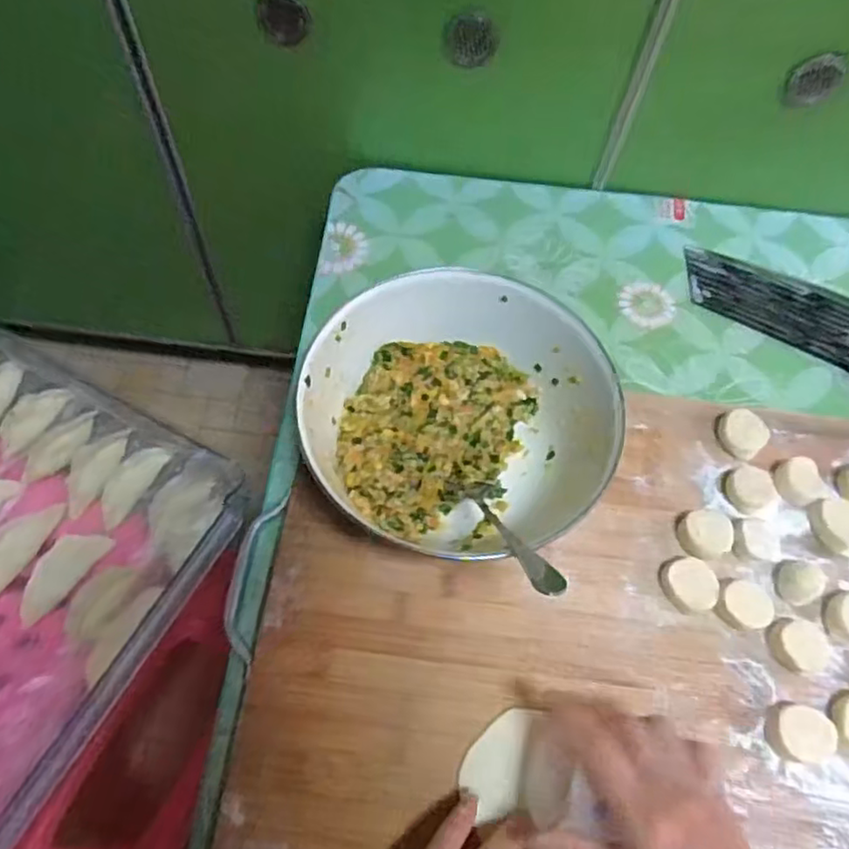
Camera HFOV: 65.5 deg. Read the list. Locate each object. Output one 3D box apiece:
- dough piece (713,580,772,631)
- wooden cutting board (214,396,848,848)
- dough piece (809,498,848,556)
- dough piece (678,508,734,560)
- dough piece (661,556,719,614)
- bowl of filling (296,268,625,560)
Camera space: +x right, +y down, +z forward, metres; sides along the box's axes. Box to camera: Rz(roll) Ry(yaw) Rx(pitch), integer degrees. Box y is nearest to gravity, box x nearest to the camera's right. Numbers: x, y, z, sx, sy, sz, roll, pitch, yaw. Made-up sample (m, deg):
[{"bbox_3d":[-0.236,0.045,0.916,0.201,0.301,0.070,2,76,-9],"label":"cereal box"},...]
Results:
[{"bbox_3d":[0.210,0.119,0.433,0.032,0.012,0.032,-35,68,-19],"label":"dough piece"},{"bbox_3d":[0.172,0.136,0.429,0.555,0.025,0.341,5,61,1],"label":"wooden cutting board"},{"bbox_3d":[0.296,0.068,0.468,0.039,0.020,0.039,-29,66,-16],"label":"dough piece"},{"bbox_3d":[0.195,0.076,0.457,0.032,0.017,0.031,1,61,-1],"label":"dough piece"},{"bbox_3d":[0.178,0.106,0.439,0.032,0.010,0.035,1,61,-1],"label":"dough piece"},{"bbox_3d":[0.029,-0.004,0.457,0.203,0.094,0.178,12,63,2],"label":"bowl of filling"}]

